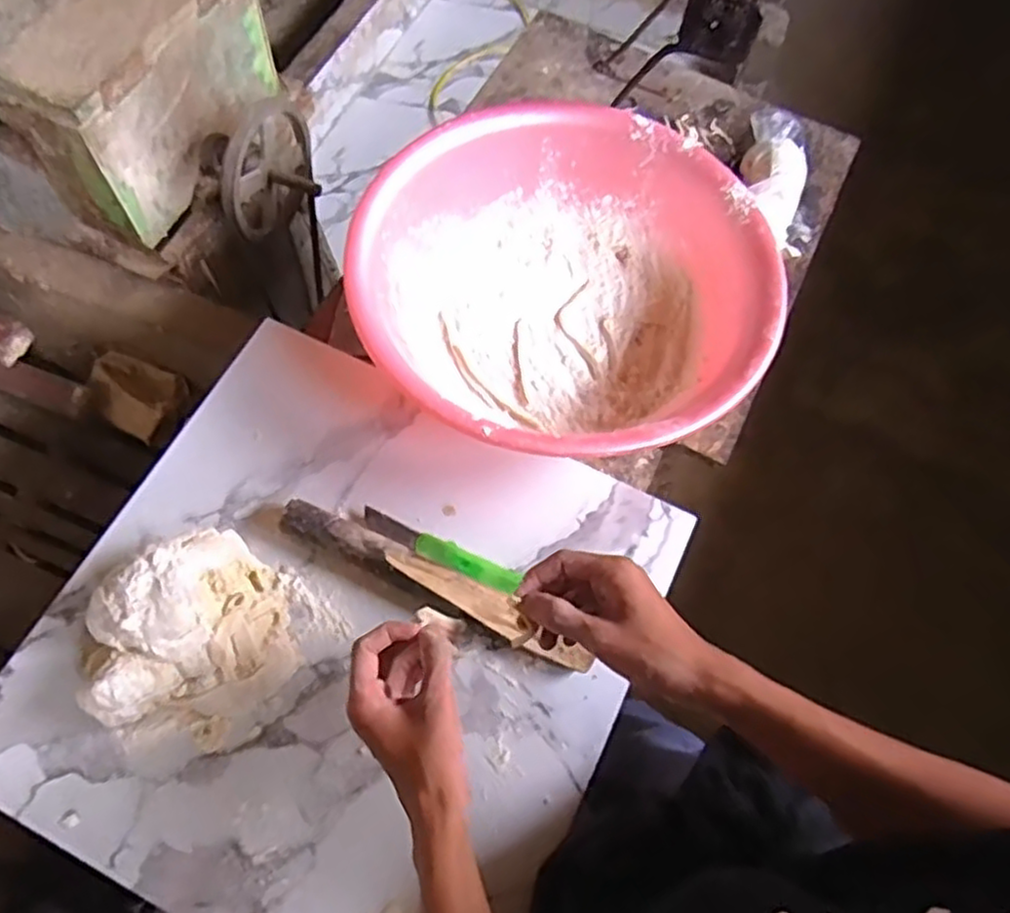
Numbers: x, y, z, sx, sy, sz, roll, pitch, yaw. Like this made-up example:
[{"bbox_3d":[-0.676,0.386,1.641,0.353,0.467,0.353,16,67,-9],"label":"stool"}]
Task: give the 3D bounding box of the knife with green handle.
[{"bbox_3d":[-0.060,0.087,0.668,0.154,0.021,0.027,24,66,8],"label":"knife with green handle"}]

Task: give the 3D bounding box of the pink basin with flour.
[{"bbox_3d":[0.061,-0.164,0.741,0.393,0.121,0.391,1,64,-2],"label":"pink basin with flour"}]

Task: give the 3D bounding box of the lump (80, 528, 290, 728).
[{"bbox_3d":[-0.276,0.136,0.607,0.156,0.059,0.122,-20,67,-11],"label":"lump"}]

